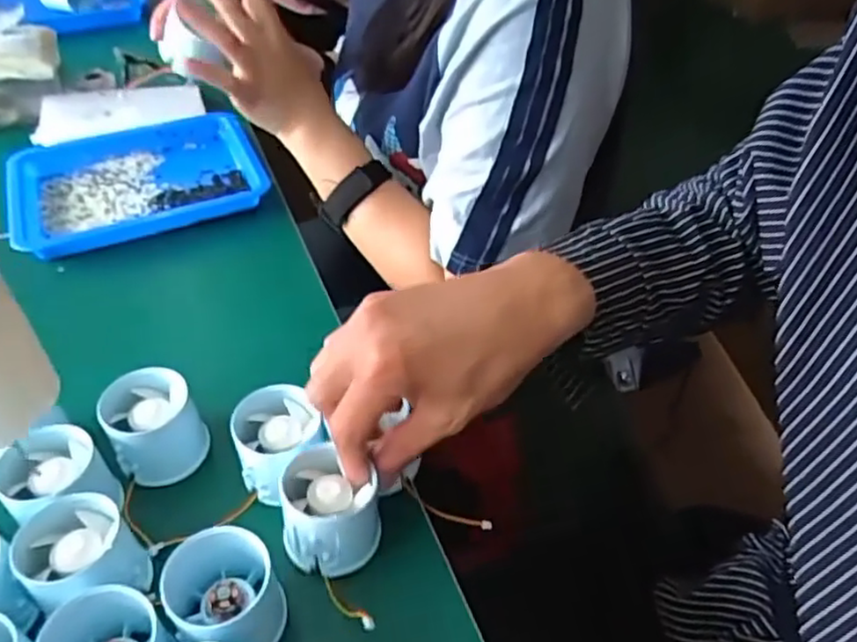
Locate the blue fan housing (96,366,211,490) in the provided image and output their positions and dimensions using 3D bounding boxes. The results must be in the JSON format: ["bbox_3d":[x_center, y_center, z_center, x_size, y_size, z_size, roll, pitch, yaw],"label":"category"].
[{"bbox_3d":[-0.168,0.066,0.416,0.051,0.053,0.052,0,46,0],"label":"blue fan housing"}]

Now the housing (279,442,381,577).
[{"bbox_3d":[-0.053,0.104,0.374,0.052,0.051,0.057,-1,46,-1],"label":"housing"}]

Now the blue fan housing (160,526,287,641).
[{"bbox_3d":[-0.103,0.142,0.345,0.052,0.057,0.049,0,46,0],"label":"blue fan housing"}]

